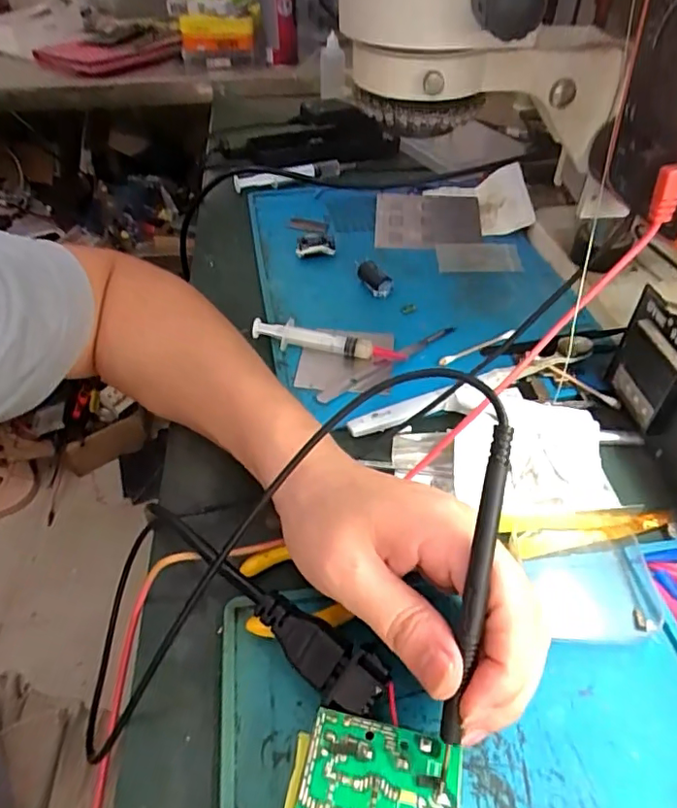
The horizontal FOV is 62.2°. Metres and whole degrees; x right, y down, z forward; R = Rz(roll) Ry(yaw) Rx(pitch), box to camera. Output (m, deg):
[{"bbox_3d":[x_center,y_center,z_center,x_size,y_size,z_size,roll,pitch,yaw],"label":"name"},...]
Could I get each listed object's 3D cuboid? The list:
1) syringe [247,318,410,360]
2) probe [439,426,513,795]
[{"bbox_3d":[-0.009,-0.045,0.412,0.113,0.017,0.016,14,47,15],"label":"syringe"},{"bbox_3d":[0.047,0.073,0.199,0.007,0.132,0.006,10,1,11],"label":"probe"}]

